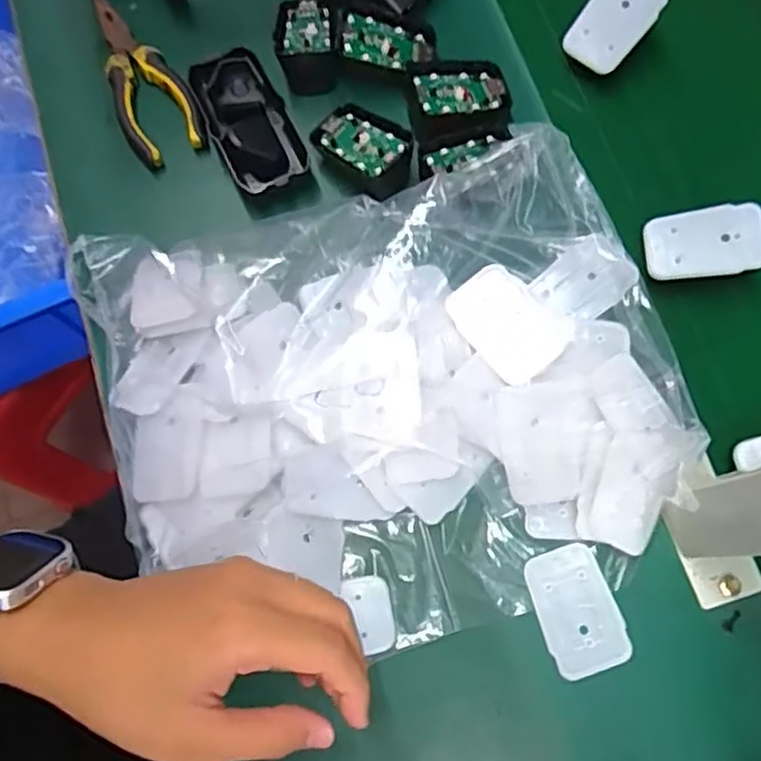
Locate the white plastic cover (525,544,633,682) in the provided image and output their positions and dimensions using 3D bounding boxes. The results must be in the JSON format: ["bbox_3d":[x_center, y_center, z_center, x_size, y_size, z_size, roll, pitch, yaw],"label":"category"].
[{"bbox_3d":[0.112,0.132,0.399,0.044,0.008,0.069,-19,76,-3],"label":"white plastic cover"}]

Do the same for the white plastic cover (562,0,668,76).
[{"bbox_3d":[0.161,-0.247,0.477,0.044,0.009,0.068,37,98,1],"label":"white plastic cover"}]

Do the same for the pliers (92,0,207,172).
[{"bbox_3d":[-0.171,-0.220,0.494,0.053,0.015,0.146,-24,76,-4],"label":"pliers"}]

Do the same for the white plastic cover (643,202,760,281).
[{"bbox_3d":[0.202,-0.086,0.434,0.069,0.006,0.043,-6,82,20],"label":"white plastic cover"}]

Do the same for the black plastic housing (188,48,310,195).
[{"bbox_3d":[-0.088,-0.173,0.473,0.051,0.022,0.103,-27,77,-5],"label":"black plastic housing"}]

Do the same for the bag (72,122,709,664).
[{"bbox_3d":[0.005,0.010,0.401,0.334,0.054,0.268,-12,76,-1],"label":"bag"}]

